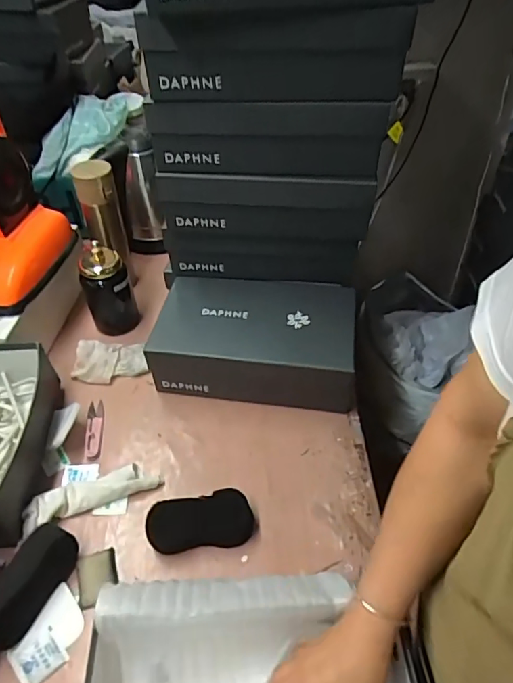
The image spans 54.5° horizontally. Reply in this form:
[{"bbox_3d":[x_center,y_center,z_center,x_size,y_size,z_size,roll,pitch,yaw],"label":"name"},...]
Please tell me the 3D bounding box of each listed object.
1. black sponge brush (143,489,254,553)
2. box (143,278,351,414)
[{"bbox_3d":[-0.070,0.225,0.625,0.129,0.031,0.060,-5,47,-5],"label":"black sponge brush"},{"bbox_3d":[-0.003,-0.001,0.790,0.293,0.116,0.177,4,47,4],"label":"box"}]

